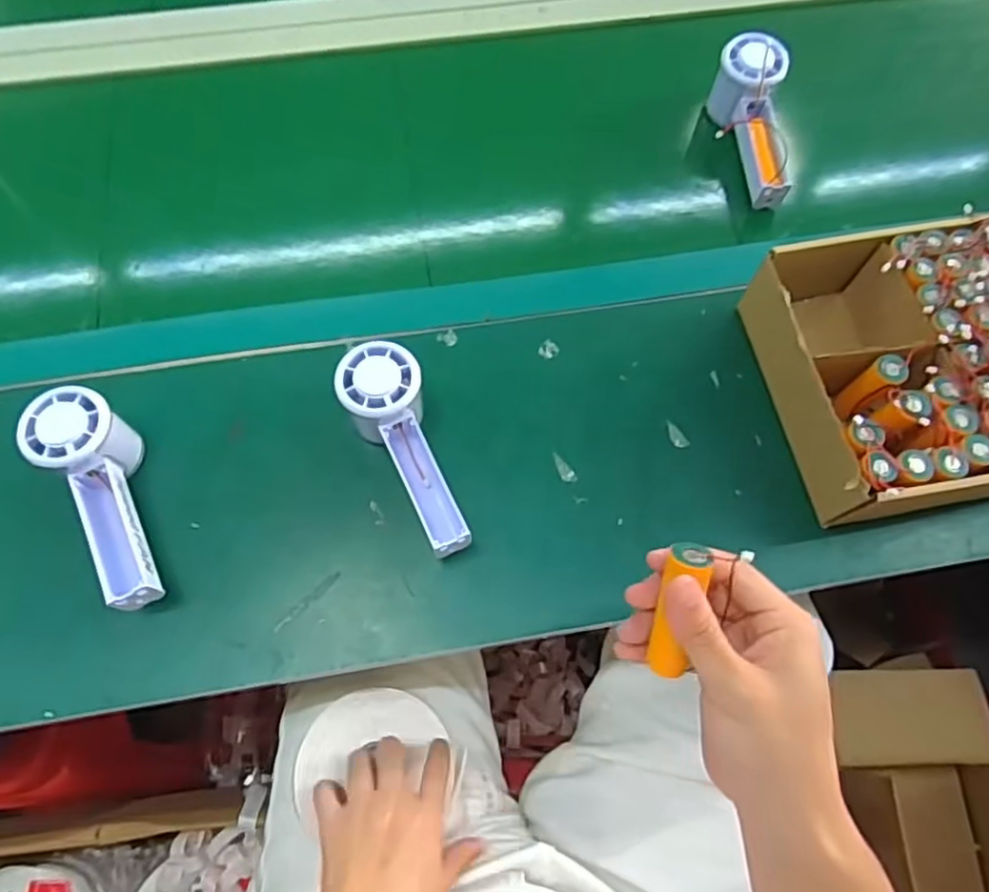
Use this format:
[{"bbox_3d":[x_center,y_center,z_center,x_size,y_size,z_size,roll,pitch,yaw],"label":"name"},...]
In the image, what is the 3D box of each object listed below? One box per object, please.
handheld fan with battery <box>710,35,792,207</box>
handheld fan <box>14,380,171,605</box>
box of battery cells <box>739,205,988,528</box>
[{"bbox_3d":[0.235,-0.284,0.589,0.047,0.069,0.148,-6,82,-3],"label":"handheld fan with battery"},{"bbox_3d":[-0.256,0.033,0.445,0.053,0.059,0.153,-33,73,-12],"label":"handheld fan"},{"bbox_3d":[0.296,-0.056,0.474,0.182,0.084,0.192,-10,70,-4],"label":"box of battery cells"}]

